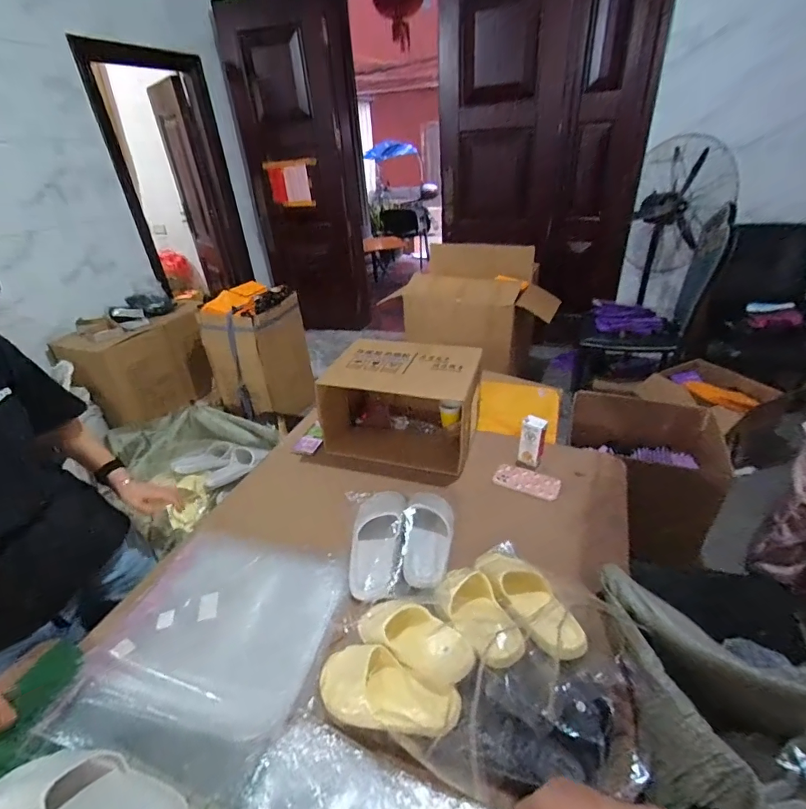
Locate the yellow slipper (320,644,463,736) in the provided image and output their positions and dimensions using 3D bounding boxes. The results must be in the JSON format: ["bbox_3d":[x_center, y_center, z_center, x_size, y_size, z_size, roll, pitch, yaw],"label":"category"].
[{"bbox_3d":[-0.028,0.453,0.672,0.233,0.059,0.111,8,34,18],"label":"yellow slipper"}]

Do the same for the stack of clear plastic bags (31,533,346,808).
[{"bbox_3d":[-0.349,0.422,0.801,0.404,0.019,0.427,6,33,15],"label":"stack of clear plastic bags"}]

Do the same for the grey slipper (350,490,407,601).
[{"bbox_3d":[-0.055,0.288,0.935,0.118,0.067,0.285,-2,32,3],"label":"grey slipper"}]

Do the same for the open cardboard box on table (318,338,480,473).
[{"bbox_3d":[0.002,0.000,1.206,0.406,0.276,0.236,7,34,17],"label":"open cardboard box on table"}]

